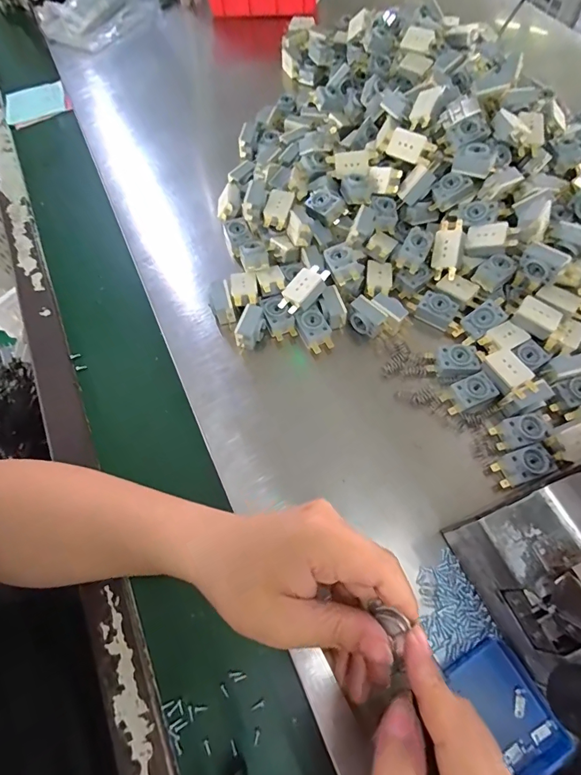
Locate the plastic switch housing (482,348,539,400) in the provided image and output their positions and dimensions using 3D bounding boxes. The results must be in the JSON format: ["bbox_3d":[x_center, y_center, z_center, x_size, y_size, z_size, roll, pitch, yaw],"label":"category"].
[{"bbox_3d":[0.200,-0.012,0.371,0.031,0.015,0.046,-22,65,-8],"label":"plastic switch housing"}]

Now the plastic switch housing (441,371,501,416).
[{"bbox_3d":[0.165,0.005,0.375,0.047,0.011,0.027,-24,65,-9],"label":"plastic switch housing"}]

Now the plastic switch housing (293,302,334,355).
[{"bbox_3d":[0.024,-0.058,0.408,0.028,0.019,0.041,-26,66,-10],"label":"plastic switch housing"}]

